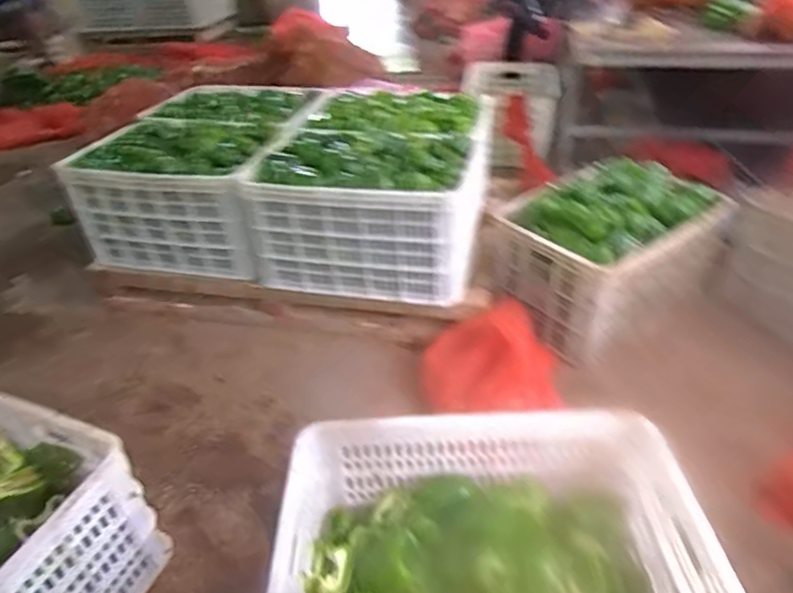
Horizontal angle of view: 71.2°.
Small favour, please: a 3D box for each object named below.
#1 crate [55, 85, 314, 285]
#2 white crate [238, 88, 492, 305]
[{"bbox_3d":[-0.530,-0.393,1.606,0.487,0.248,0.679,4,38,9],"label":"crate"},{"bbox_3d":[-0.043,-0.312,1.504,0.518,0.291,0.658,5,38,11],"label":"white crate"}]

